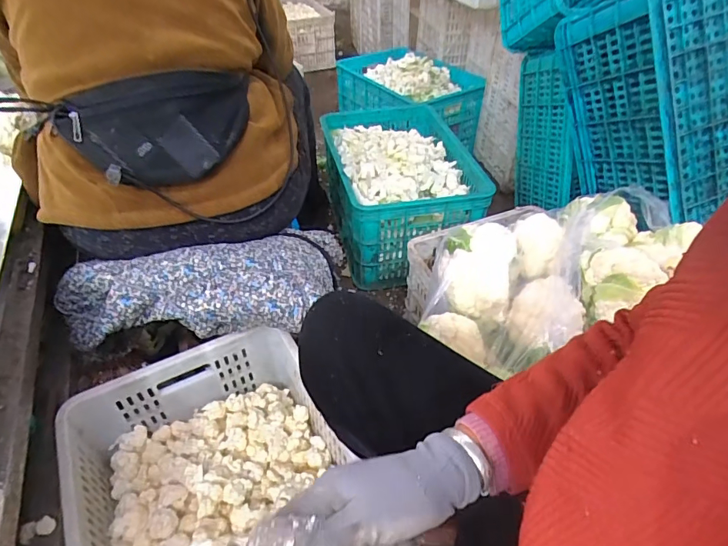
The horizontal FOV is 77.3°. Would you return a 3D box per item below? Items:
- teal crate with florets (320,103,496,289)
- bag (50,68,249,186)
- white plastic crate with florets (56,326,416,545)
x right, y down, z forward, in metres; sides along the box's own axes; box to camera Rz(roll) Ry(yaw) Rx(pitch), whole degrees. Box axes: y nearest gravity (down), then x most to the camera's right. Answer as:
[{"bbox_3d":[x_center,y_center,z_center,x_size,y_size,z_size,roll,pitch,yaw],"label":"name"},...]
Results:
[{"bbox_3d":[0.124,-0.270,1.362,0.424,0.275,0.583,-7,43,-7],"label":"teal crate with florets"},{"bbox_3d":[-0.286,-0.218,0.667,0.265,0.127,0.114,-22,47,-22],"label":"bag"},{"bbox_3d":[-0.182,0.334,0.622,0.348,0.147,0.497,-22,46,-21],"label":"white plastic crate with florets"}]

